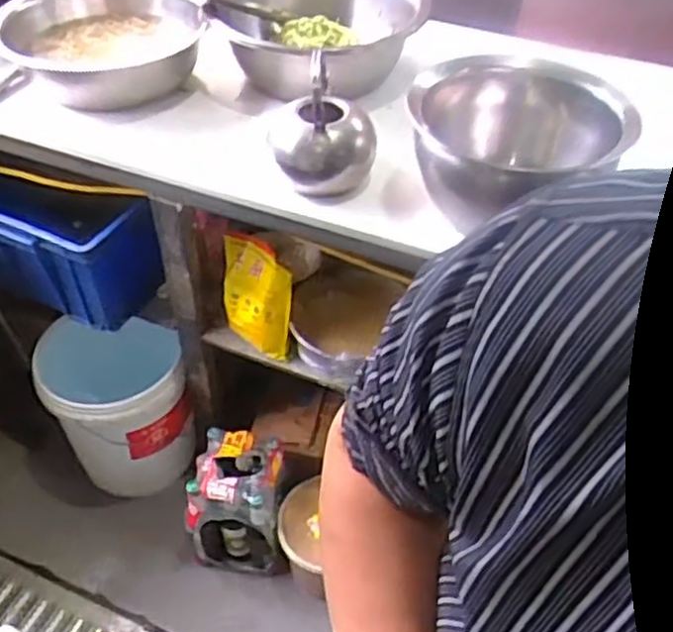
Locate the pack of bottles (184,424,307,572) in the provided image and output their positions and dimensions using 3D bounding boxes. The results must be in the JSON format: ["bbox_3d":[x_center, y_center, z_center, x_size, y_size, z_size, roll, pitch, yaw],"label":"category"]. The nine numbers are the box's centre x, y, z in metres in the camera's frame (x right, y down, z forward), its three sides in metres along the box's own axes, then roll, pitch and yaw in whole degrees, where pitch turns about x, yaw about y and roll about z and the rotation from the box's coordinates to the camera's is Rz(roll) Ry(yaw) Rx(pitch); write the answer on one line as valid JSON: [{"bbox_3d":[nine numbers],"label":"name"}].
[{"bbox_3d":[-0.193,0.387,1.516,0.195,0.254,0.197,6,45,5],"label":"pack of bottles"}]

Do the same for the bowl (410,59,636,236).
[{"bbox_3d":[0.249,-0.243,1.003,0.279,0.156,0.304,1,45,-1],"label":"bowl"}]

